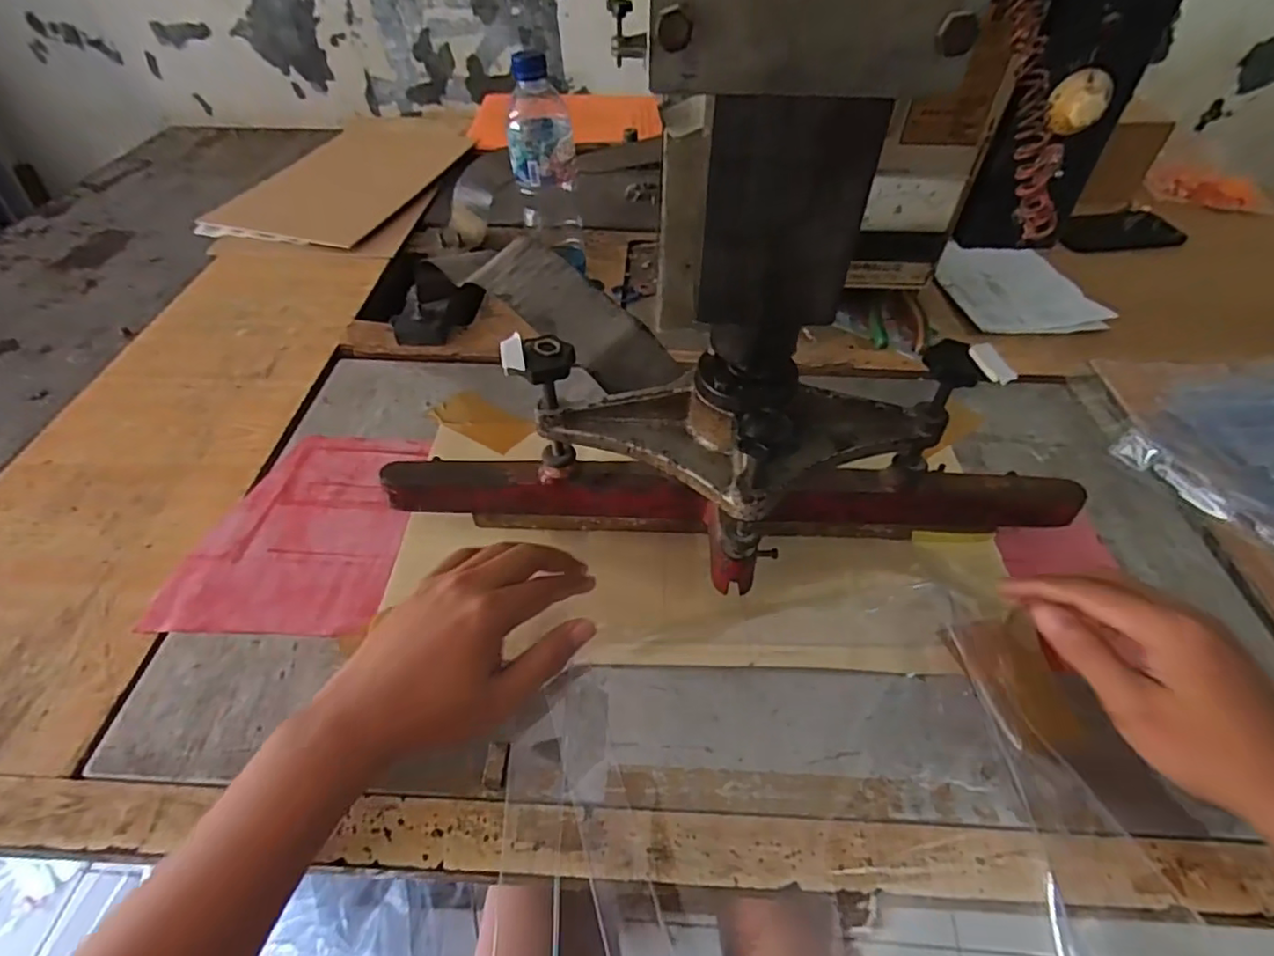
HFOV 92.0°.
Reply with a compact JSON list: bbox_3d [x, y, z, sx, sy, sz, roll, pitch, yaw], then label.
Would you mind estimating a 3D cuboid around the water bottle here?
[{"bbox_3d":[-0.095,-0.318,0.637,0.065,0.191,0.066,-4,47,-3],"label":"water bottle"}]

